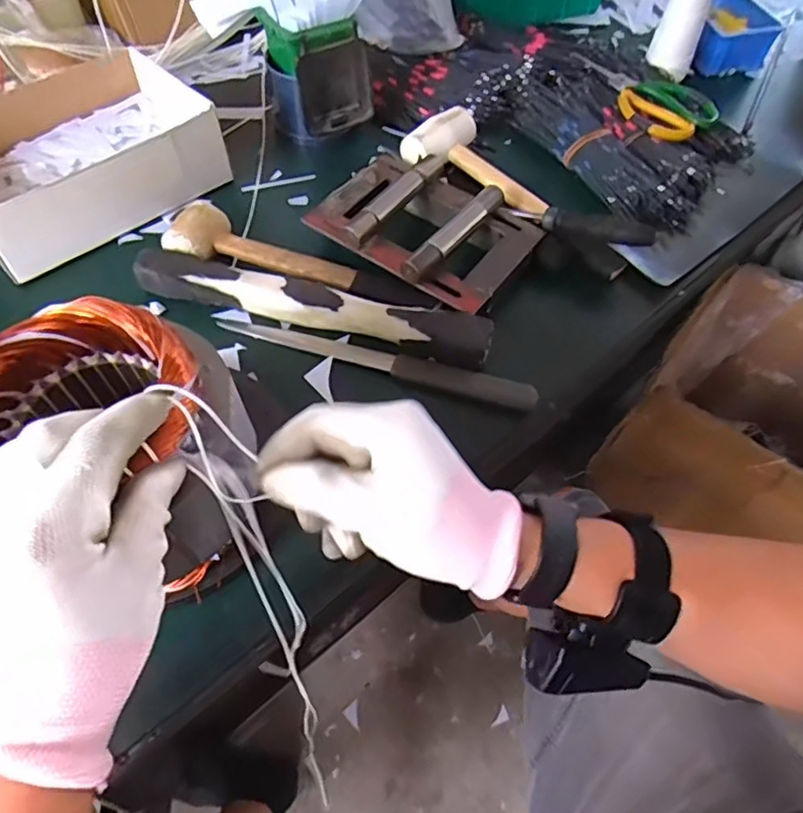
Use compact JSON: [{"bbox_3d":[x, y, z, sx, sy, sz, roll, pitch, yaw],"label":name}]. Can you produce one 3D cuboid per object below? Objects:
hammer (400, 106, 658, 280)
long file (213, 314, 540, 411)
[{"bbox_3d":[0.122,-0.227,0.591,0.279,0.031,0.087,36,63,19],"label":"hammer"},{"bbox_3d":[-0.027,-0.040,0.509,0.283,0.022,0.027,15,58,8],"label":"long file"}]

